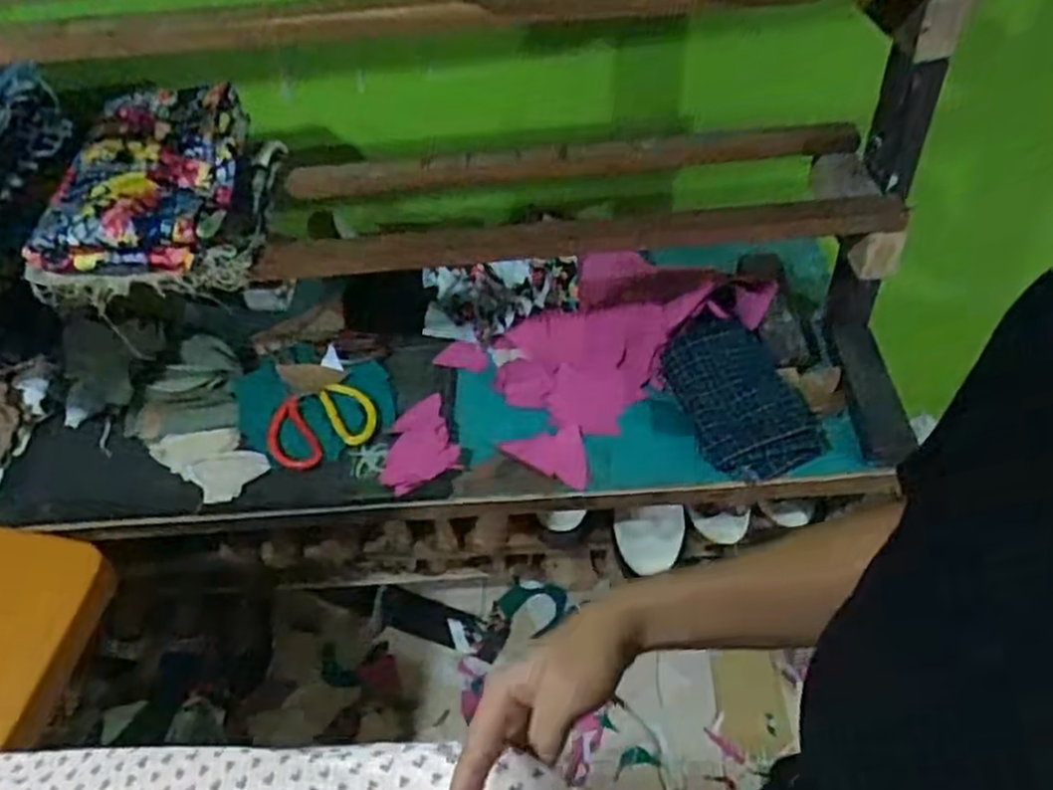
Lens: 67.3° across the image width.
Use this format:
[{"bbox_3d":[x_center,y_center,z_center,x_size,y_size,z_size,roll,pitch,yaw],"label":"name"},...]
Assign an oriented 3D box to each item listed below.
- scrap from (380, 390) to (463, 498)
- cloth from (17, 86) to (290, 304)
[{"bbox_3d":[-0.131,0.056,0.928,0.091,0.008,0.123,-19,49,-11],"label":"scrap"},{"bbox_3d":[-0.389,-0.219,0.842,0.209,0.086,0.253,-6,48,0],"label":"cloth"}]

